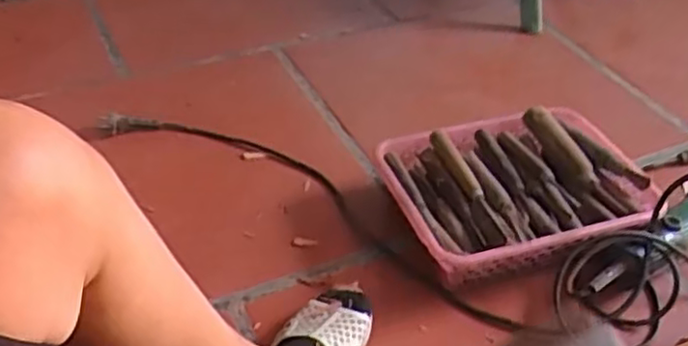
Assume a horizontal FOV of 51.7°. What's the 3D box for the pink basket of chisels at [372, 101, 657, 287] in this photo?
[{"bbox_3d":[0.216,0.021,0.906,0.317,0.067,0.241,-8,41,-12],"label":"pink basket of chisels"}]

